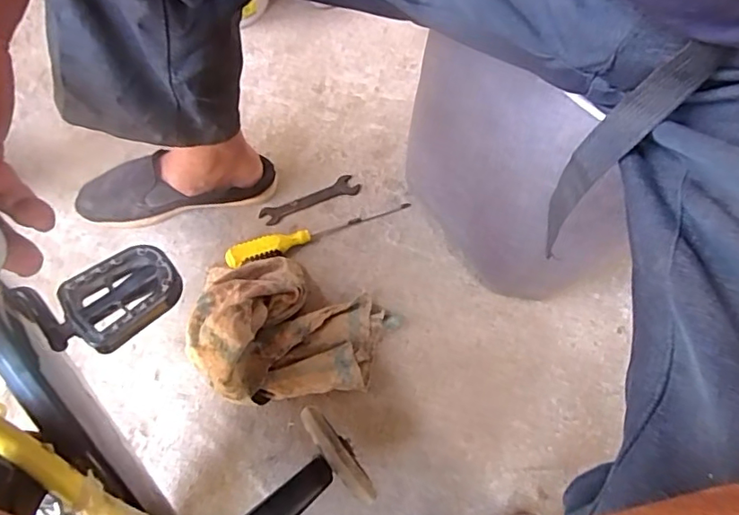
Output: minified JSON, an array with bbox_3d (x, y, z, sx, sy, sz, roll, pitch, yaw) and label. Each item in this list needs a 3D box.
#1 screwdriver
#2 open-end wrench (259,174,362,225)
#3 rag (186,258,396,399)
[{"bbox_3d":[-0.063,-0.033,0.698,0.250,0.025,0.029,-18,64,-12],"label":"screwdriver"},{"bbox_3d":[-0.081,-0.079,0.731,0.140,0.004,0.034,-26,66,-15],"label":"open-end wrench"},{"bbox_3d":[-0.093,0.067,0.612,0.233,0.082,0.184,-6,62,-5],"label":"rag"}]

